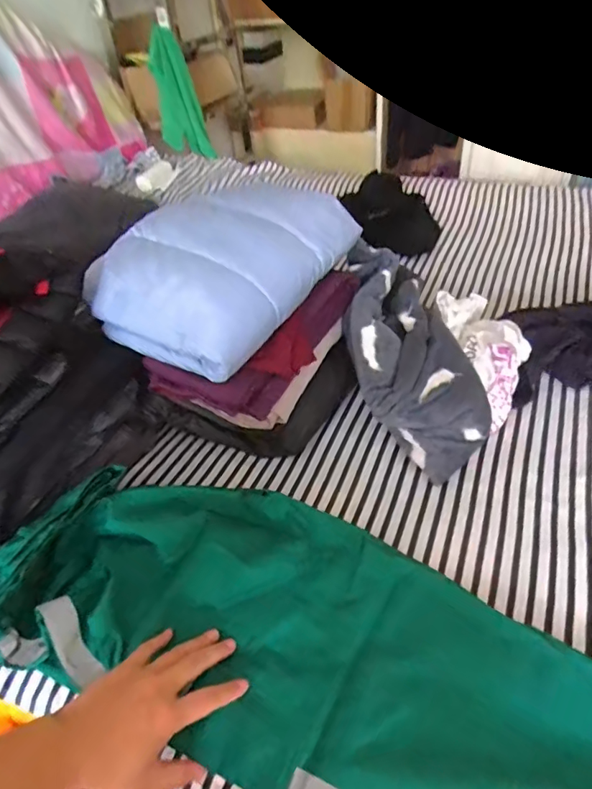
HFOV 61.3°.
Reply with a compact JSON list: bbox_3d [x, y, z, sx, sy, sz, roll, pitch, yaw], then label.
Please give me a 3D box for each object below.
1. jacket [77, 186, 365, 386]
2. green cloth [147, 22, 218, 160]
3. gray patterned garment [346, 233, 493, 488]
[{"bbox_3d":[-0.105,-0.191,0.730,0.252,0.133,0.353,23,50,29],"label":"jacket"},{"bbox_3d":[-0.374,-0.937,1.616,0.151,0.375,0.061,-21,44,-15],"label":"green cloth"},{"bbox_3d":[0.160,-0.071,0.761,0.166,0.086,0.404,-10,59,-4],"label":"gray patterned garment"}]

